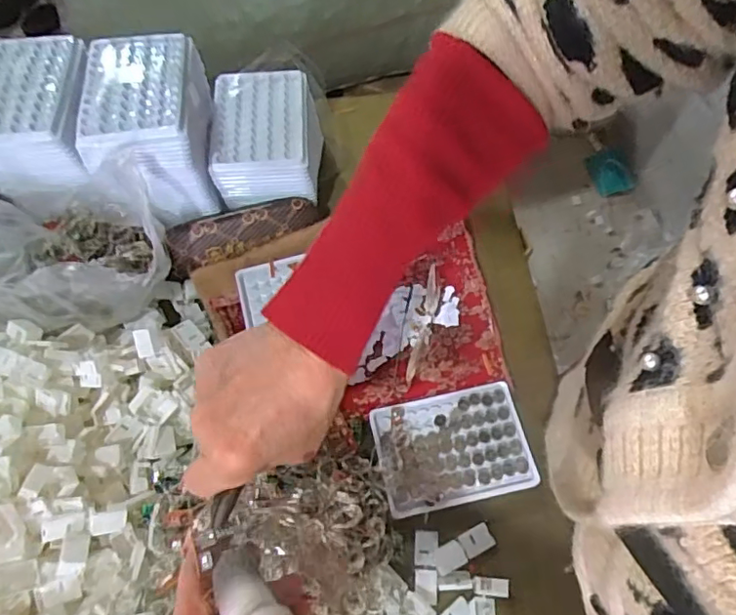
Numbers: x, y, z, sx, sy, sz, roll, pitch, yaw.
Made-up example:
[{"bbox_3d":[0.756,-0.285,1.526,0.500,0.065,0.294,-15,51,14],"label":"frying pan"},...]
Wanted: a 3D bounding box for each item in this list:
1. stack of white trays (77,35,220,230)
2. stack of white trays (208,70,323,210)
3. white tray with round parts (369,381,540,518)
[{"bbox_3d":[-0.193,-0.165,0.518,0.087,0.122,0.128,-5,62,1],"label":"stack of white trays"},{"bbox_3d":[-0.097,-0.172,0.556,0.102,0.070,0.122,-5,62,1],"label":"stack of white trays"},{"bbox_3d":[0.073,0.119,0.484,0.129,0.018,0.094,-12,63,-3],"label":"white tray with round parts"}]

